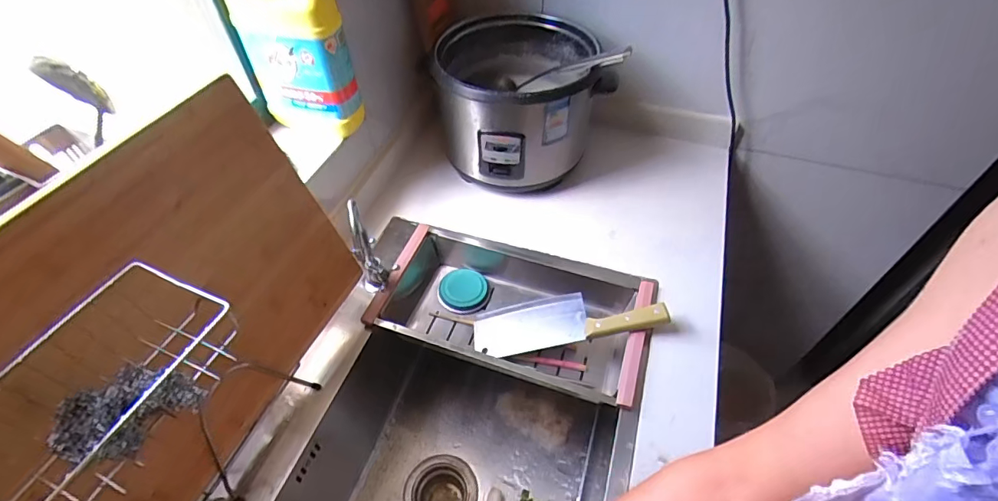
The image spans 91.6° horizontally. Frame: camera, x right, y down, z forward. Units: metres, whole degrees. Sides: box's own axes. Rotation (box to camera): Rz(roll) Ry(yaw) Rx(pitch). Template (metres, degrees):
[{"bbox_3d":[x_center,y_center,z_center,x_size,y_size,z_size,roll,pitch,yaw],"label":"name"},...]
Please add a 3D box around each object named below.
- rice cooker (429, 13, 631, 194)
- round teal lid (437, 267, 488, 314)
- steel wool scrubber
[{"bbox_3d":[0.040,-0.263,0.839,0.272,0.216,0.271,2,49,2],"label":"rice cooker"},{"bbox_3d":[-0.059,0.064,0.790,0.078,0.018,0.082,0,49,0],"label":"round teal lid"},{"bbox_3d":[-0.276,0.116,0.359,0.095,0.023,0.062,-27,54,-21],"label":"steel wool scrubber"}]

